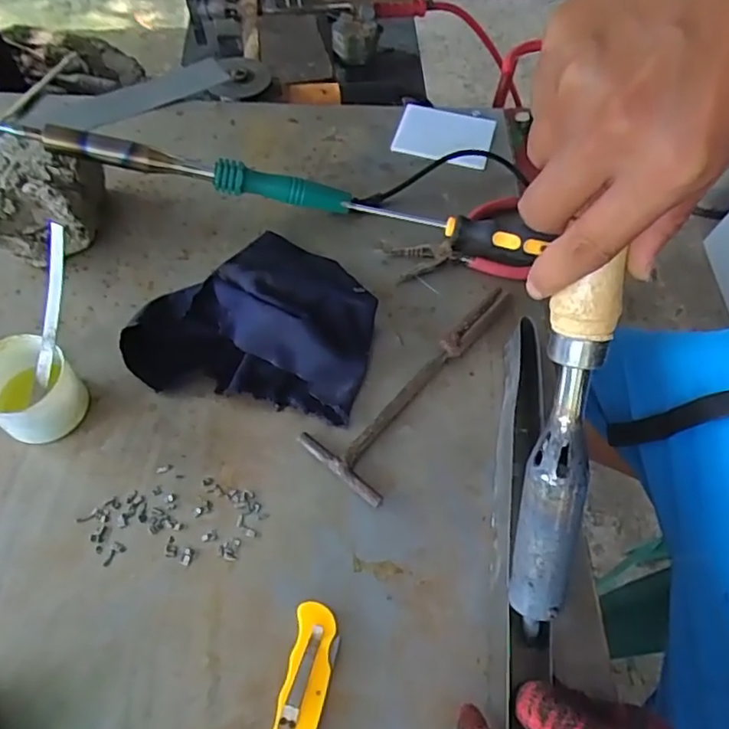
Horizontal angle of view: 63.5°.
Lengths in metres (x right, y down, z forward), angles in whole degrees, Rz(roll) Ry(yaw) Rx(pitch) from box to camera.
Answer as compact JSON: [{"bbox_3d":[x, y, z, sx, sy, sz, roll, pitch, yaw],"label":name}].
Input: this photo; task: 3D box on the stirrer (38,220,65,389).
[{"bbox_3d":[-0.226,-0.042,0.425,0.011,0.119,0.012,17,16,9],"label":"stirrer"}]

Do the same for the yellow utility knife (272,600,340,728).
[{"bbox_3d":[-0.043,0.217,0.345,0.029,0.016,0.142,12,59,6],"label":"yellow utility knife"}]

